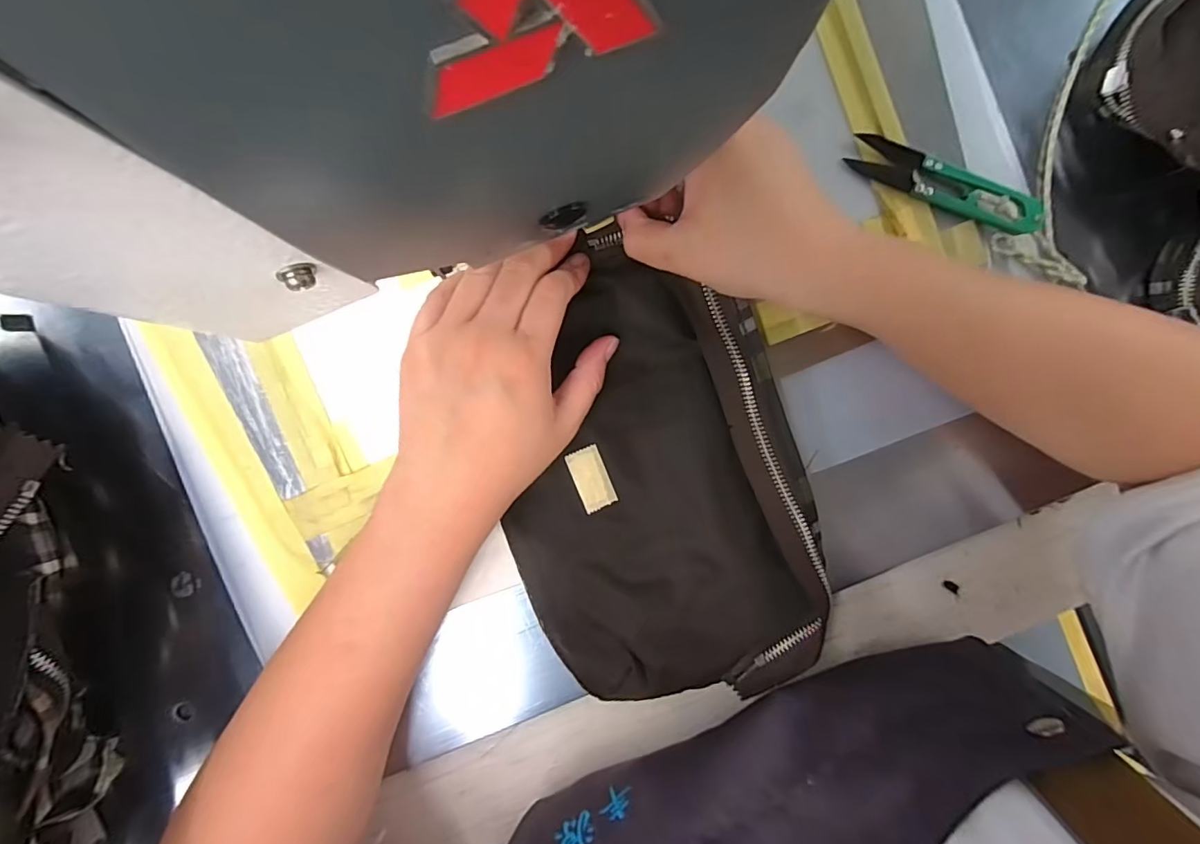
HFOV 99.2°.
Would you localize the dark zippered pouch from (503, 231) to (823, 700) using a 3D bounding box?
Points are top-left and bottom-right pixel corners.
[{"bbox_3d":[0.025,0.028,0.267,0.150,0.019,0.240,-14,90,1],"label":"dark zippered pouch"}]

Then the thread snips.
[{"bbox_3d":[0.185,-0.130,0.273,0.101,0.012,0.027,22,91,-3],"label":"thread snips"}]

